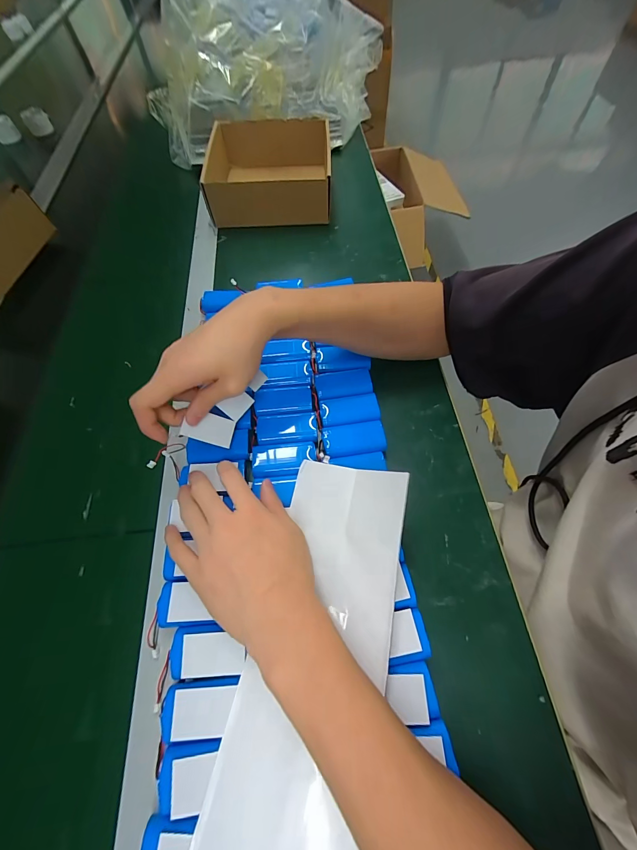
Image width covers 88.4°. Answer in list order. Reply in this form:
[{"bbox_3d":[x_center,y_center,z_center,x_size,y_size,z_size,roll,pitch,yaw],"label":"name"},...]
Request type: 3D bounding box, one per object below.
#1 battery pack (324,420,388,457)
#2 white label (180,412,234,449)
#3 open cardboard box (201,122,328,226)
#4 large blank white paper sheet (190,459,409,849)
[{"bbox_3d":[0.039,0.017,0.362,0.066,0.015,0.035,-7,63,-1],"label":"battery pack"},{"bbox_3d":[-0.113,0.003,0.339,0.050,0.004,0.031,20,99,-23],"label":"white label"},{"bbox_3d":[-0.085,-0.462,0.597,0.209,0.085,0.247,-4,62,2],"label":"open cardboard box"},{"bbox_3d":[-0.001,0.172,0.251,0.108,0.035,0.297,13,66,9],"label":"large blank white paper sheet"}]

